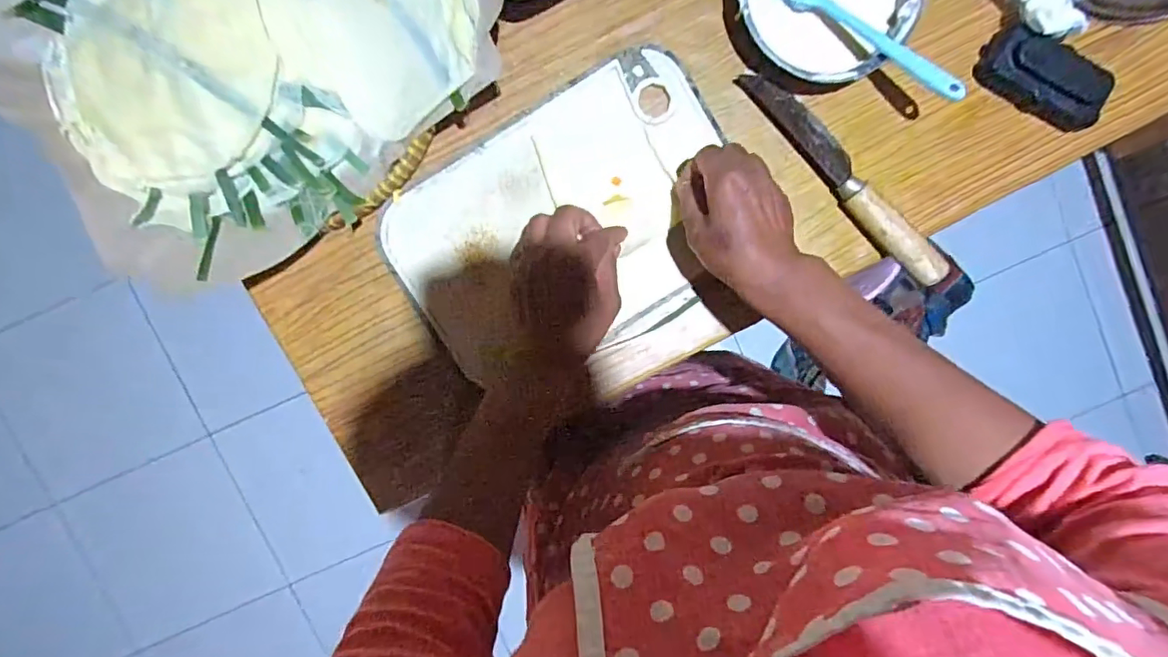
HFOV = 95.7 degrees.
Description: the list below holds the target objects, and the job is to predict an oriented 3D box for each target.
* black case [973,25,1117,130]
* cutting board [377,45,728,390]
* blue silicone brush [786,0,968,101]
[{"bbox_3d":[0.387,-0.210,0.445,0.104,0.030,0.048,28,94,-4],"label":"black case"},{"bbox_3d":[-0.009,-0.083,0.449,0.289,0.018,0.206,-31,96,2],"label":"cutting board"},{"bbox_3d":[0.221,-0.243,0.423,0.188,0.012,0.030,42,94,10],"label":"blue silicone brush"}]

